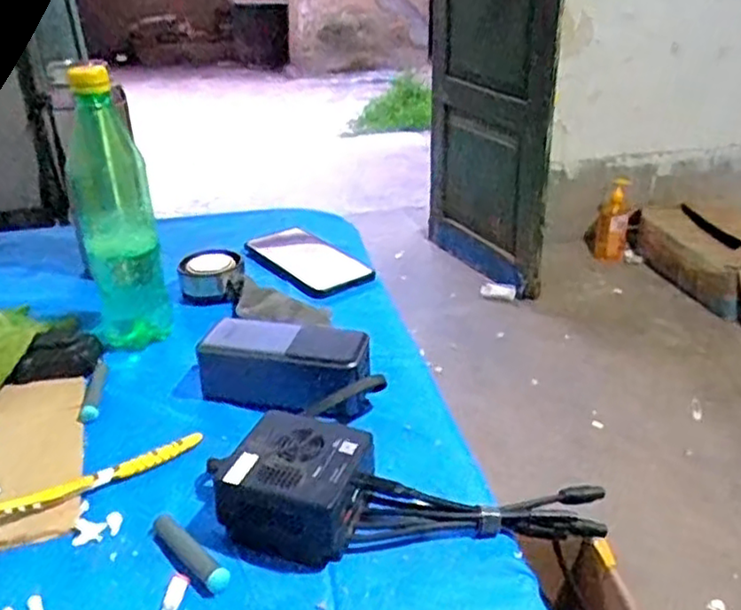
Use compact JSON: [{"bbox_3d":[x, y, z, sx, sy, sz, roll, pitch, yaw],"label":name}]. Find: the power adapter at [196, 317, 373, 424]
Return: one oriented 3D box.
[{"bbox_3d":[-0.063,0.049,0.552,0.143,0.050,0.064,6,28,14],"label":"power adapter"}]

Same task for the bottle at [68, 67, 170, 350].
[{"bbox_3d":[-0.230,-0.084,0.612,0.063,0.246,0.075,-8,28,-14],"label":"bottle"}]

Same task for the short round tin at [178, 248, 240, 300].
[{"bbox_3d":[-0.168,-0.029,0.711,0.058,0.043,0.063,-5,28,-6],"label":"short round tin"}]

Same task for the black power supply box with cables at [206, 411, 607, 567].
[{"bbox_3d":[0.028,0.125,0.437,0.251,0.063,0.082,10,27,-6],"label":"black power supply box with cables"}]

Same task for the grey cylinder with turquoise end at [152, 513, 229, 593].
[{"bbox_3d":[-0.107,0.147,0.403,0.013,0.010,0.069,-25,36,-37],"label":"grey cylinder with turquoise end"}]

